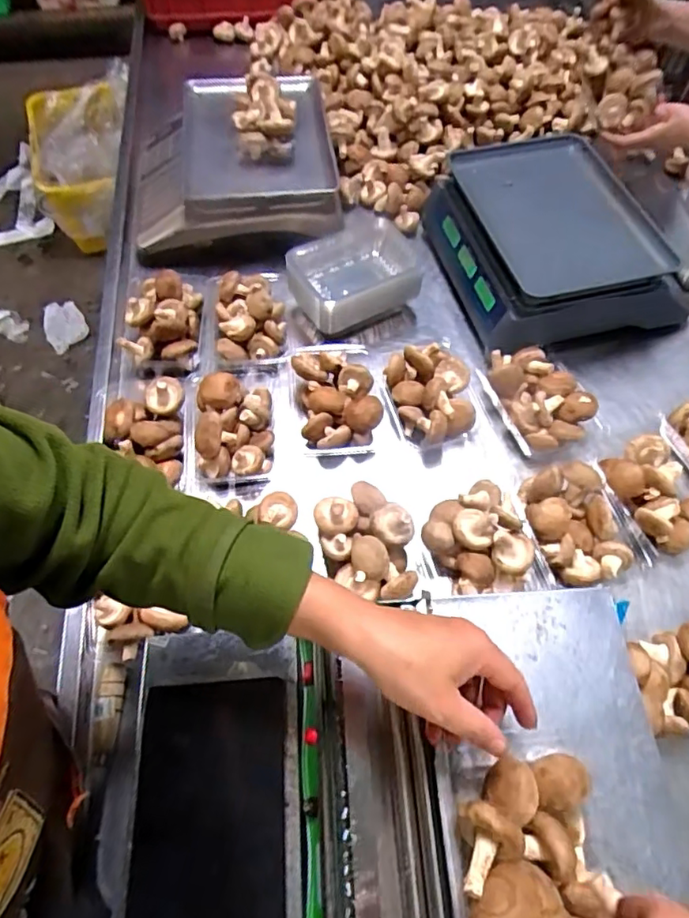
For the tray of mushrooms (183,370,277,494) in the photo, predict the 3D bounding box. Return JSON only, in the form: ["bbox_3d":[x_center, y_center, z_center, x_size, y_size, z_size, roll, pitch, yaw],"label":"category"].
[{"bbox_3d":[-0.152,-0.050,0.754,0.119,0.063,0.193,-5,60,-4],"label":"tray of mushrooms"}]

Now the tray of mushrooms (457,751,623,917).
[{"bbox_3d":[0.128,0.281,0.373,0.099,0.079,0.151,2,60,0],"label":"tray of mushrooms"}]

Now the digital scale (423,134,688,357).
[{"bbox_3d":[0.339,-0.341,0.890,0.330,0.132,0.337,-10,61,-7],"label":"digital scale"}]

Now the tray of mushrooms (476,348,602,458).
[{"bbox_3d":[0.270,-0.085,0.785,0.114,0.052,0.164,-15,61,-10],"label":"tray of mushrooms"}]

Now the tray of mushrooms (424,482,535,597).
[{"bbox_3d":[0.156,0.094,0.681,0.122,0.065,0.138,-5,60,-4],"label":"tray of mushrooms"}]

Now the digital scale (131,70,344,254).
[{"bbox_3d":[-0.188,-0.516,0.977,0.331,0.108,0.367,-6,60,-4],"label":"digital scale"}]

